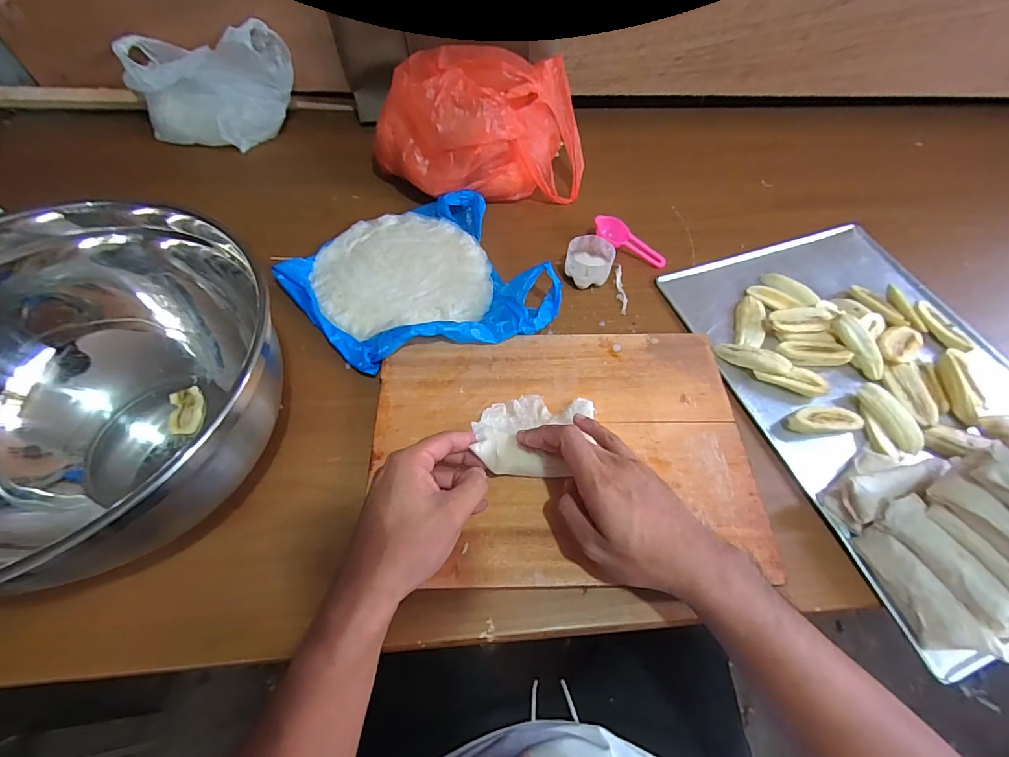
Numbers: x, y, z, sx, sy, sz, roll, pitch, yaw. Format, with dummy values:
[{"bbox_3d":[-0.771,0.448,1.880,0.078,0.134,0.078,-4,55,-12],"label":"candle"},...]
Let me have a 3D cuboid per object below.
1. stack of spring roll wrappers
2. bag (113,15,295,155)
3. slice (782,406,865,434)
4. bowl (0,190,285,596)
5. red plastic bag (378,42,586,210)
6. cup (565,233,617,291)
[{"bbox_3d":[-0.127,-0.138,0.540,0.205,0.021,0.198,-10,61,-7],"label":"stack of spring roll wrappers"},{"bbox_3d":[-0.428,-0.422,0.635,0.212,0.131,0.115,4,60,0],"label":"bag"},{"bbox_3d":[0.326,0.043,0.446,0.073,0.018,0.032,-3,61,-3],"label":"slice"},{"bbox_3d":[-0.324,0.014,0.354,0.300,0.168,0.274,1,60,-1],"label":"bowl"},{"bbox_3d":[-0.031,-0.344,0.577,0.282,0.154,0.187,3,60,0],"label":"red plastic bag"},{"bbox_3d":[0.104,-0.142,0.535,0.056,0.037,0.057,1,60,-1],"label":"cup"}]

